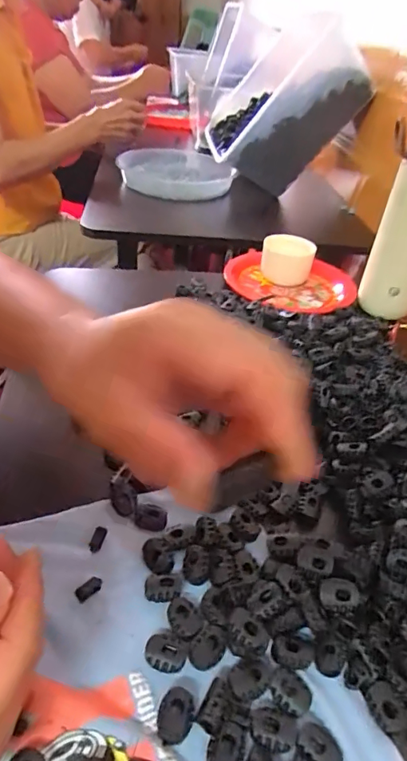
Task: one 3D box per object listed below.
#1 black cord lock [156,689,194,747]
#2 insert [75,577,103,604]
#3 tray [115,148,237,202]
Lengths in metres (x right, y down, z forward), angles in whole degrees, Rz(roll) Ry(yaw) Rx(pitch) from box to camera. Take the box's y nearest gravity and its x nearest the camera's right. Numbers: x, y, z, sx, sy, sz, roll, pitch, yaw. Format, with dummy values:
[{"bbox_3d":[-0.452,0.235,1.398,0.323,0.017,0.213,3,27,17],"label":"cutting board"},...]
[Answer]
[{"bbox_3d":[-0.014,0.163,0.226,0.017,0.006,0.021,13,37,13],"label":"black cord lock"},{"bbox_3d":[-0.067,0.122,0.272,0.016,0.005,0.008,-25,44,-32],"label":"insert"},{"bbox_3d":[-0.057,-0.419,0.941,0.227,0.051,0.244,3,39,-4],"label":"tray"}]

